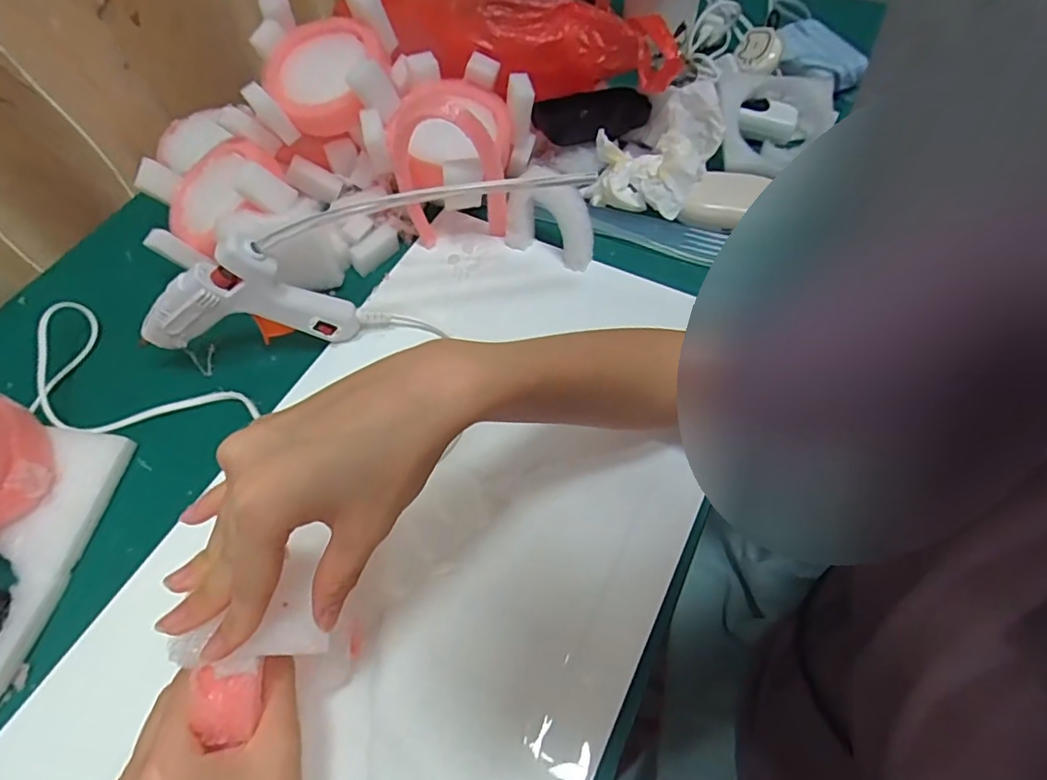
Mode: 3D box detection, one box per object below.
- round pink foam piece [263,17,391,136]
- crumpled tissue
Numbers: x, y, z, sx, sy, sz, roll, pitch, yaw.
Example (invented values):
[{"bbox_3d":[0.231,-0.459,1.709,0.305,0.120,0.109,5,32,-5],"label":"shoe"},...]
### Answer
[{"bbox_3d":[-0.162,-0.257,0.462,0.096,0.045,0.091,-2,71,5],"label":"round pink foam piece"},{"bbox_3d":[0.118,-0.215,0.508,0.103,0.057,0.118,16,60,9],"label":"crumpled tissue"}]

